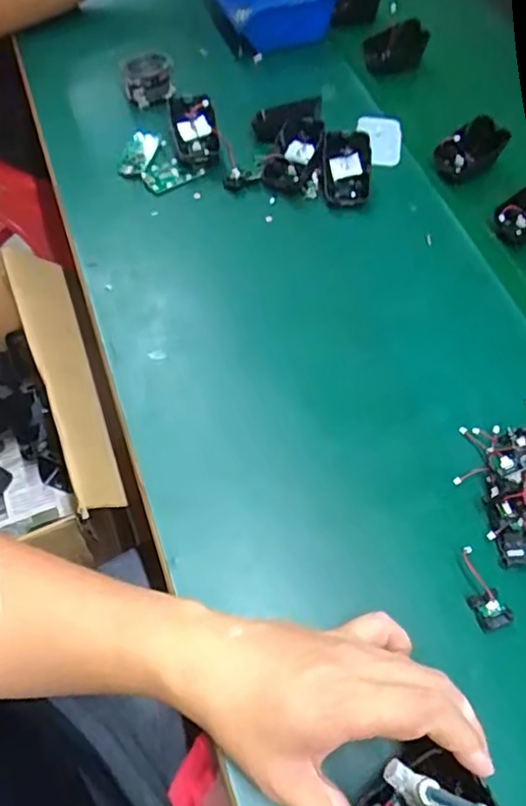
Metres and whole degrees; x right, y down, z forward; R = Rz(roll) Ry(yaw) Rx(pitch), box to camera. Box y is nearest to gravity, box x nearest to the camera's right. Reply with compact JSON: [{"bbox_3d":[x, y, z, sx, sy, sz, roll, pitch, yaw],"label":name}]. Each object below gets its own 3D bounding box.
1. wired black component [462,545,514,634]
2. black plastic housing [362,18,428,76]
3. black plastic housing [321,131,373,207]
[{"bbox_3d":[0.145,0.123,0.398,0.022,0.012,0.054,-19,64,-13],"label":"wired black component"},{"bbox_3d":[0.147,-0.393,0.661,0.064,0.038,0.033,-9,62,-7],"label":"black plastic housing"},{"bbox_3d":[0.080,-0.222,0.569,0.044,0.017,0.068,0,93,0],"label":"black plastic housing"}]

